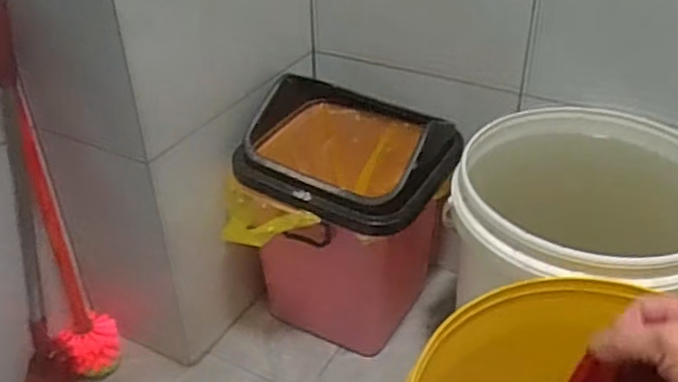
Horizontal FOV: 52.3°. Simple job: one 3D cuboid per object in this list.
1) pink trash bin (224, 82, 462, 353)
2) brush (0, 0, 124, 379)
[{"bbox_3d":[0.003,0.041,0.994,0.240,0.324,0.263,17,39,23],"label":"pink trash bin"},{"bbox_3d":[-0.368,0.026,0.875,0.080,0.520,0.125,-17,39,-21],"label":"brush"}]

